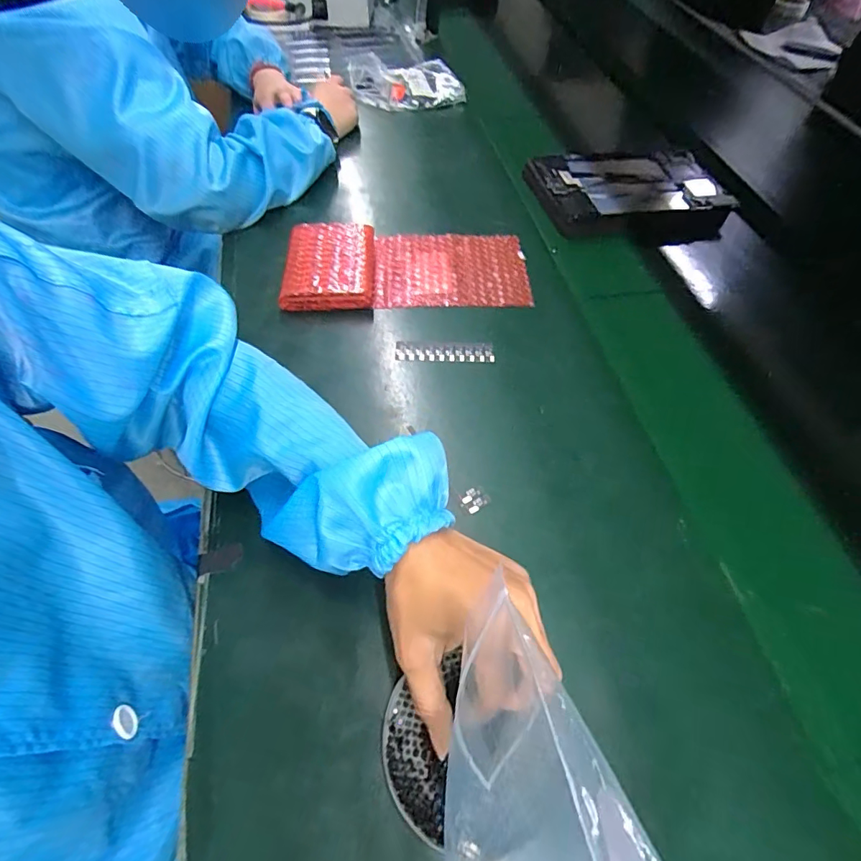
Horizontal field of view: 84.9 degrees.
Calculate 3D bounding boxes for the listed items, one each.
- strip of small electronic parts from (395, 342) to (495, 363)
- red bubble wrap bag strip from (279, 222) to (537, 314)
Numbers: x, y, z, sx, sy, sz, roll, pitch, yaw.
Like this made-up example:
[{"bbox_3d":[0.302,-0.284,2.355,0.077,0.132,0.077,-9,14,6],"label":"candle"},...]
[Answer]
[{"bbox_3d":[0.014,-0.079,0.472,0.097,0.005,0.021,1,58,1],"label":"strip of small electronic parts"},{"bbox_3d":[-0.025,-0.185,0.522,0.267,0.032,0.121,-5,58,-3],"label":"red bubble wrap bag strip"}]

